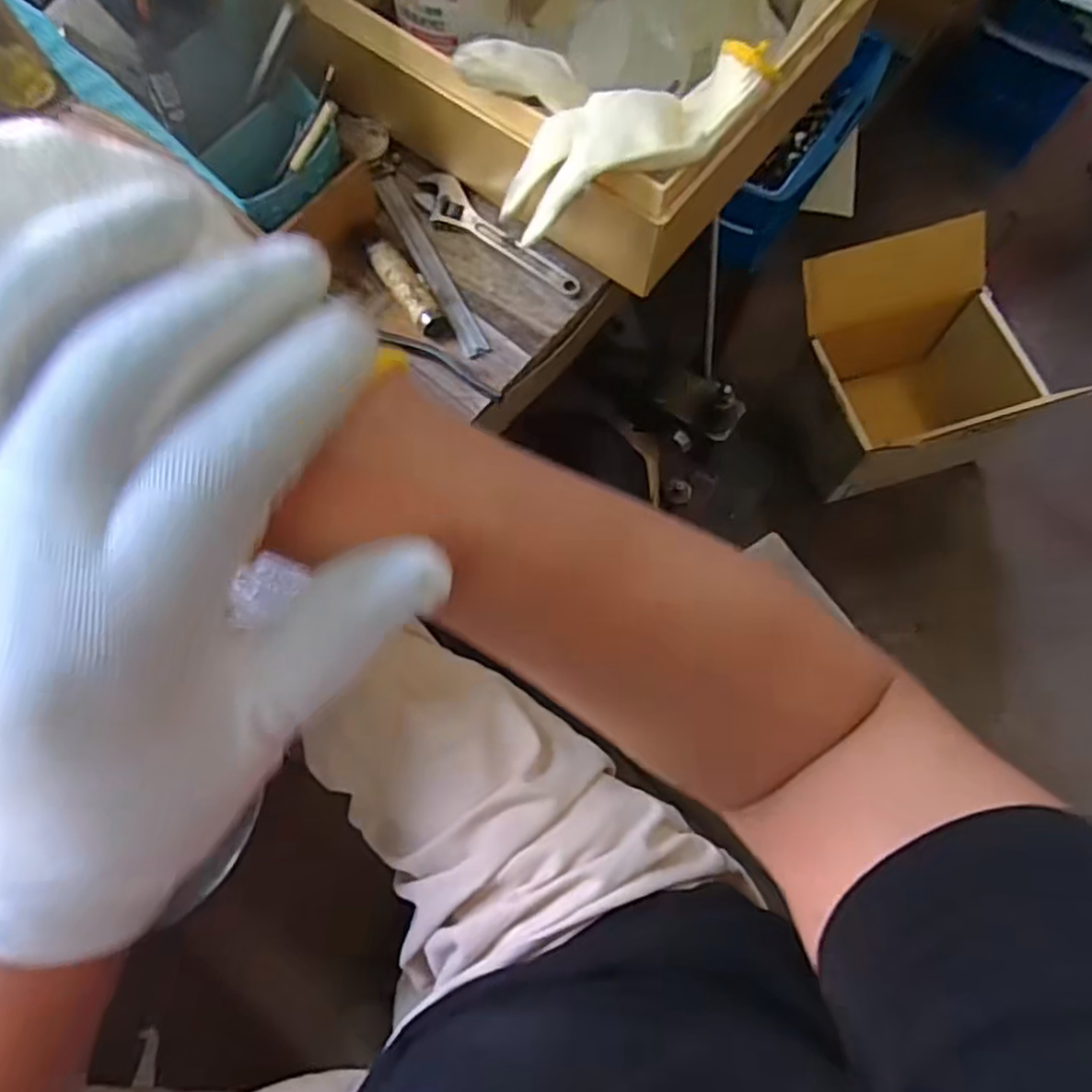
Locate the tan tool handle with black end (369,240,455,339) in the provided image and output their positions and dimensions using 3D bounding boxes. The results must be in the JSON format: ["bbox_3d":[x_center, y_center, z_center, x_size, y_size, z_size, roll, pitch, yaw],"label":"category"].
[{"bbox_3d":[-0.095,-0.175,0.475,0.022,0.021,0.077,-35,76,-11],"label":"tan tool handle with black end"}]

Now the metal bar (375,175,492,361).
[{"bbox_3d":[-0.082,-0.203,0.491,0.016,0.006,0.164,-25,75,-8],"label":"metal bar"}]

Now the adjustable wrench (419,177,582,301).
[{"bbox_3d":[-0.039,-0.221,0.492,0.146,0.011,0.034,42,77,11],"label":"adjustable wrench"}]

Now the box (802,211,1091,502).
[{"bbox_3d":[0.597,-0.297,1.146,0.315,0.276,0.320,-16,74,-6],"label":"box"}]

